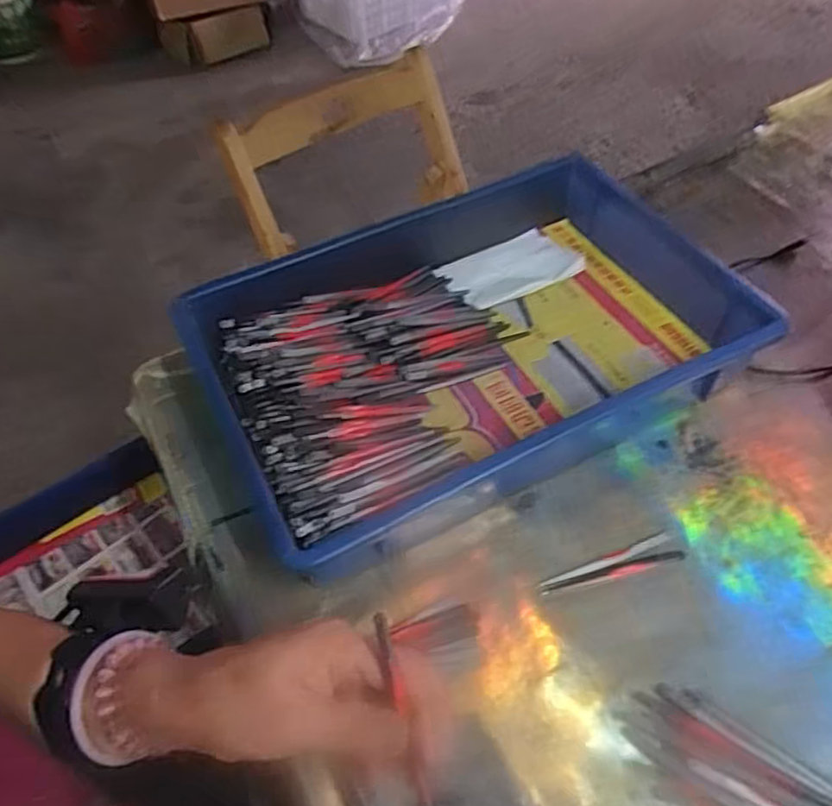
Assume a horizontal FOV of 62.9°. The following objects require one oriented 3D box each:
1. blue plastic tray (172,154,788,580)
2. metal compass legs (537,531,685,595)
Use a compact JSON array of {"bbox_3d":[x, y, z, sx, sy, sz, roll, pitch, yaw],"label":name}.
[{"bbox_3d":[0.042,-0.052,0.582,0.425,0.075,0.281,-23,55,-14],"label":"blue plastic tray"},{"bbox_3d":[0.141,0.119,0.490,0.105,0.004,0.021,-16,53,-9],"label":"metal compass legs"}]

